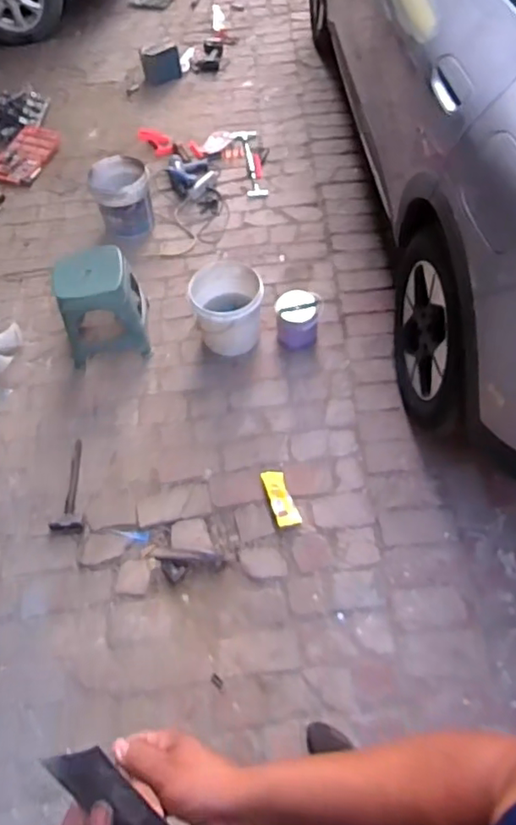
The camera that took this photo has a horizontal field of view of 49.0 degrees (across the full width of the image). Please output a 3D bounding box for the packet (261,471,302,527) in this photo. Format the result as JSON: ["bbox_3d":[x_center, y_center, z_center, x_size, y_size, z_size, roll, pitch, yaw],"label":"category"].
[{"bbox_3d":[0.072,0.272,1.812,0.075,0.038,0.198,-18,57,-7],"label":"packet"}]

